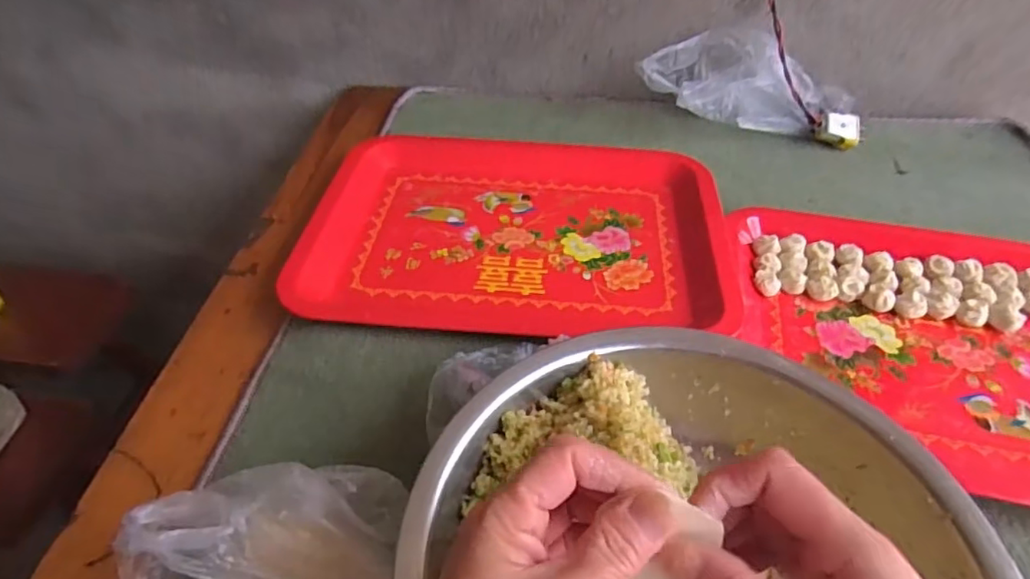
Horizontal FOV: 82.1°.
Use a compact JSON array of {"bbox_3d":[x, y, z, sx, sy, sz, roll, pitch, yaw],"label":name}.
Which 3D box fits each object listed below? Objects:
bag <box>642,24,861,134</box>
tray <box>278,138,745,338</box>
[{"bbox_3d":[0.265,-0.240,0.691,0.236,0.096,0.106,-6,45,-6],"label":"bag"},{"bbox_3d":[0.003,-0.069,0.568,0.374,0.022,0.293,4,45,4],"label":"tray"}]

